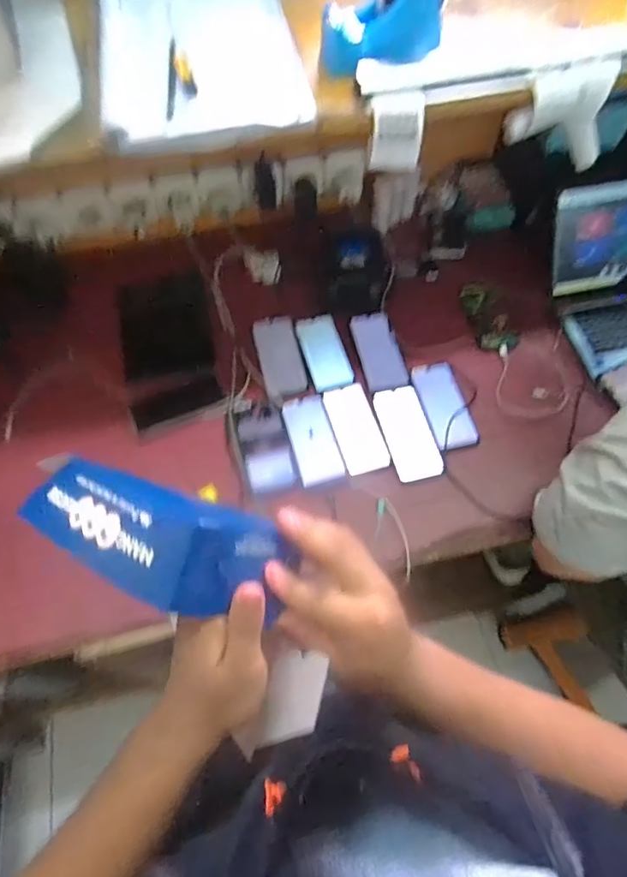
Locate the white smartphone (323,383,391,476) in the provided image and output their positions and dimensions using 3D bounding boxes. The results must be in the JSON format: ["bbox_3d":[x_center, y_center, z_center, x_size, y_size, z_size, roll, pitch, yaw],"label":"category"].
[{"bbox_3d":[0.071,-0.019,0.849,0.075,0.007,0.168,-14,62,-7],"label":"white smartphone"}]

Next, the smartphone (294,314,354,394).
[{"bbox_3d":[0.020,-0.159,0.925,0.075,0.012,0.159,-15,62,-8],"label":"smartphone"}]

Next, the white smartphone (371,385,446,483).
[{"bbox_3d":[0.157,-0.013,0.844,0.079,0.004,0.172,-12,62,-6],"label":"white smartphone"}]

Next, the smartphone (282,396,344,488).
[{"bbox_3d":[-0.002,-0.001,0.835,0.073,0.006,0.163,-13,62,-7],"label":"smartphone"}]

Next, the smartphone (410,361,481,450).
[{"bbox_3d":[0.226,-0.062,0.869,0.076,0.013,0.170,-11,62,-6],"label":"smartphone"}]

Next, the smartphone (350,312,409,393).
[{"bbox_3d":[0.120,-0.162,0.922,0.076,0.007,0.169,-10,62,-5],"label":"smartphone"}]

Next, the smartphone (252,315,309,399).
[{"bbox_3d":[-0.060,-0.153,0.914,0.076,0.008,0.172,-12,62,-7],"label":"smartphone"}]

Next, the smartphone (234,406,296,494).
[{"bbox_3d":[-0.078,0.016,0.824,0.076,0.004,0.154,-13,62,-7],"label":"smartphone"}]

